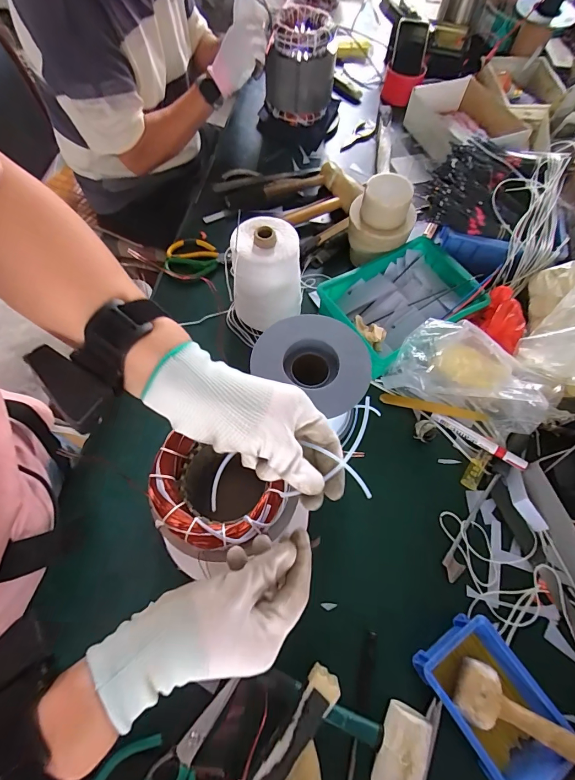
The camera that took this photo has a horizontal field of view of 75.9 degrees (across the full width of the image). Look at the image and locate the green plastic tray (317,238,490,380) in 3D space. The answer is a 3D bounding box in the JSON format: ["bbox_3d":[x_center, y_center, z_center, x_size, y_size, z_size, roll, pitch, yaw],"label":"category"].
[{"bbox_3d":[0.197,-0.151,0.634,0.253,0.053,0.178,-27,68,-13],"label":"green plastic tray"}]

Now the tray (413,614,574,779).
[{"bbox_3d":[0.227,0.347,0.412,0.098,0.053,0.149,-30,68,-14],"label":"tray"}]

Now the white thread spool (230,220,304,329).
[{"bbox_3d":[-0.029,-0.181,0.606,0.102,0.167,0.096,0,64,-1],"label":"white thread spool"}]

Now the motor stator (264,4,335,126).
[{"bbox_3d":[0.025,-0.749,0.873,0.151,0.197,0.151,-1,64,-1],"label":"motor stator"}]

